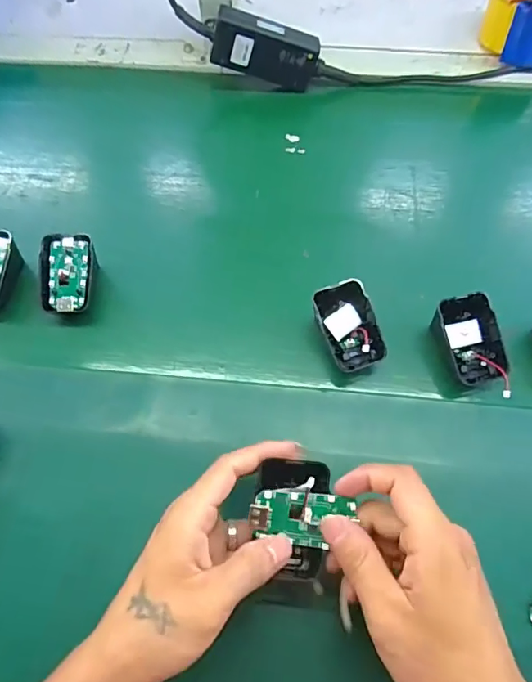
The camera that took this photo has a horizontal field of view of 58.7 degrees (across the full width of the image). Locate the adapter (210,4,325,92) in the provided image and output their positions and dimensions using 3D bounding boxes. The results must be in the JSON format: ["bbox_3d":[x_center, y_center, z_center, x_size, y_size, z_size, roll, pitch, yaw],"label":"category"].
[{"bbox_3d":[0.002,-0.318,0.521,0.120,0.053,0.024,10,62,-14],"label":"adapter"}]

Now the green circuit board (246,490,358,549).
[{"bbox_3d":[0.021,0.105,0.279,0.060,0.005,0.031,9,87,-1],"label":"green circuit board"}]

